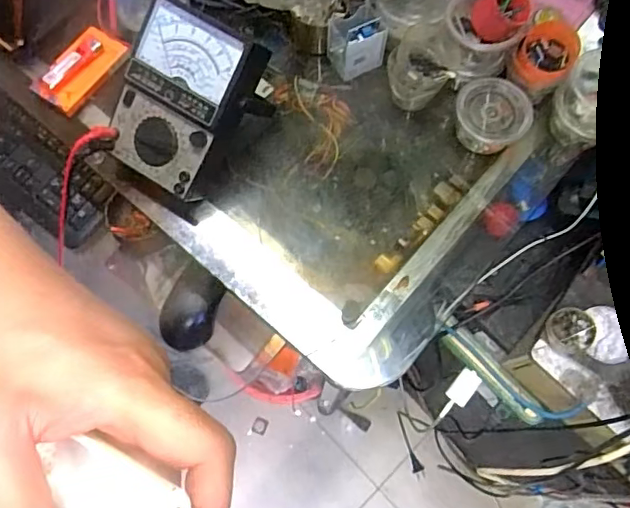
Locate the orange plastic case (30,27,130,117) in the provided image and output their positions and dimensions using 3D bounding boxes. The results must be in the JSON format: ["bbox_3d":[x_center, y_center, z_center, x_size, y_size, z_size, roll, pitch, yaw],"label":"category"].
[{"bbox_3d":[-0.257,-0.203,0.614,0.058,0.026,0.102,40,76,-5],"label":"orange plastic case"}]

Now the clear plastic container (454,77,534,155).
[{"bbox_3d":[0.185,-0.145,0.593,0.074,0.045,0.066,11,70,4],"label":"clear plastic container"}]

